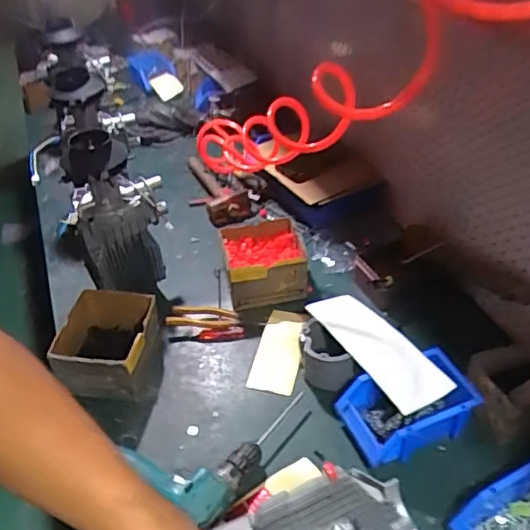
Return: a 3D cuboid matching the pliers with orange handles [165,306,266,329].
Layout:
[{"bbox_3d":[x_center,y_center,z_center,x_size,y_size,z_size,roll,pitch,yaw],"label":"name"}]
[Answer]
[{"bbox_3d":[-0.089,0.100,1.011,0.171,0.023,0.047,4,41,7],"label":"pliers with orange handles"}]

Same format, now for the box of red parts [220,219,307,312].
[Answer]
[{"bbox_3d":[-0.006,-0.011,1.091,0.147,0.092,0.166,-8,41,-7],"label":"box of red parts"}]

